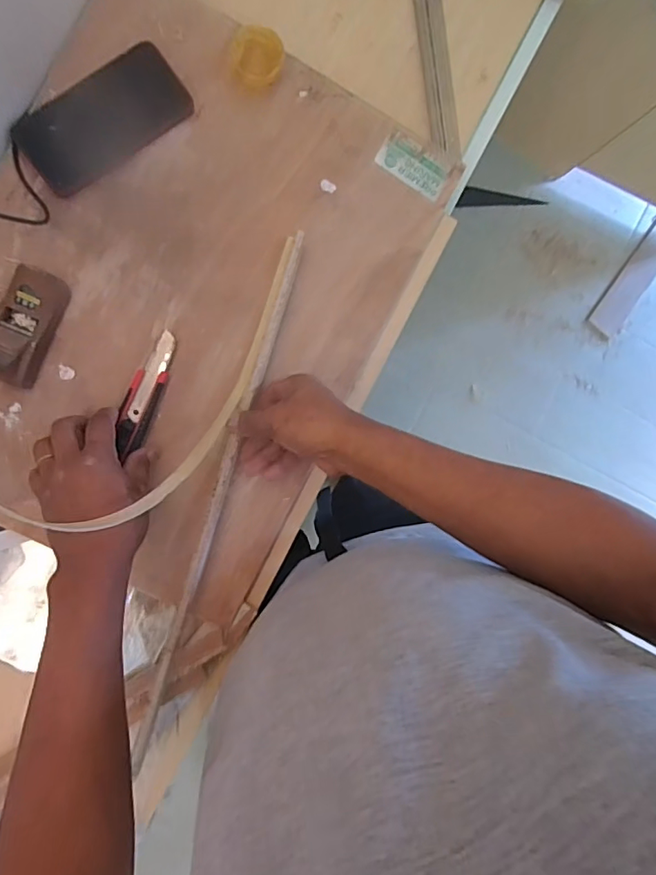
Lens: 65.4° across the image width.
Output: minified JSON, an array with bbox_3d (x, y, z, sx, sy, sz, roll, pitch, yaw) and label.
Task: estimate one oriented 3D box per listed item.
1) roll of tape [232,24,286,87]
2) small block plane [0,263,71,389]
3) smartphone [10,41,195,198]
[{"bbox_3d":[-0.067,-0.366,0.494,0.048,0.013,0.056,-2,94,-9],"label":"roll of tape"},{"bbox_3d":[-0.278,-0.102,0.467,0.042,0.045,0.104,21,90,-10],"label":"small block plane"},{"bbox_3d":[-0.211,-0.301,0.483,0.157,0.010,0.075,-36,98,-5],"label":"smartphone"}]

